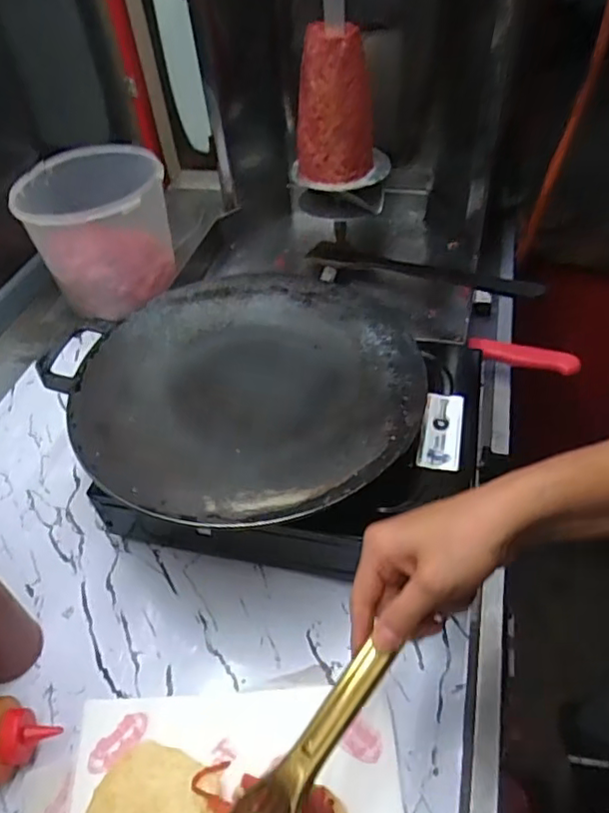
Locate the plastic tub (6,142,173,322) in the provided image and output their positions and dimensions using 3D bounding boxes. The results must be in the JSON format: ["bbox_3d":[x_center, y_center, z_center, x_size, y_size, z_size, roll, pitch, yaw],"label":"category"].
[{"bbox_3d":[-0.296,-0.258,0.883,0.191,0.173,0.183,-2,43,2],"label":"plastic tub"}]

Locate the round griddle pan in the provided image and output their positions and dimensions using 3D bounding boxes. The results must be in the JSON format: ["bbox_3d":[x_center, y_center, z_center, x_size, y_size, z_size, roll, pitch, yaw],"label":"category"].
[{"bbox_3d":[-0.055,-0.030,0.576,0.325,0.026,0.321,-3,45,3],"label":"round griddle pan"}]

